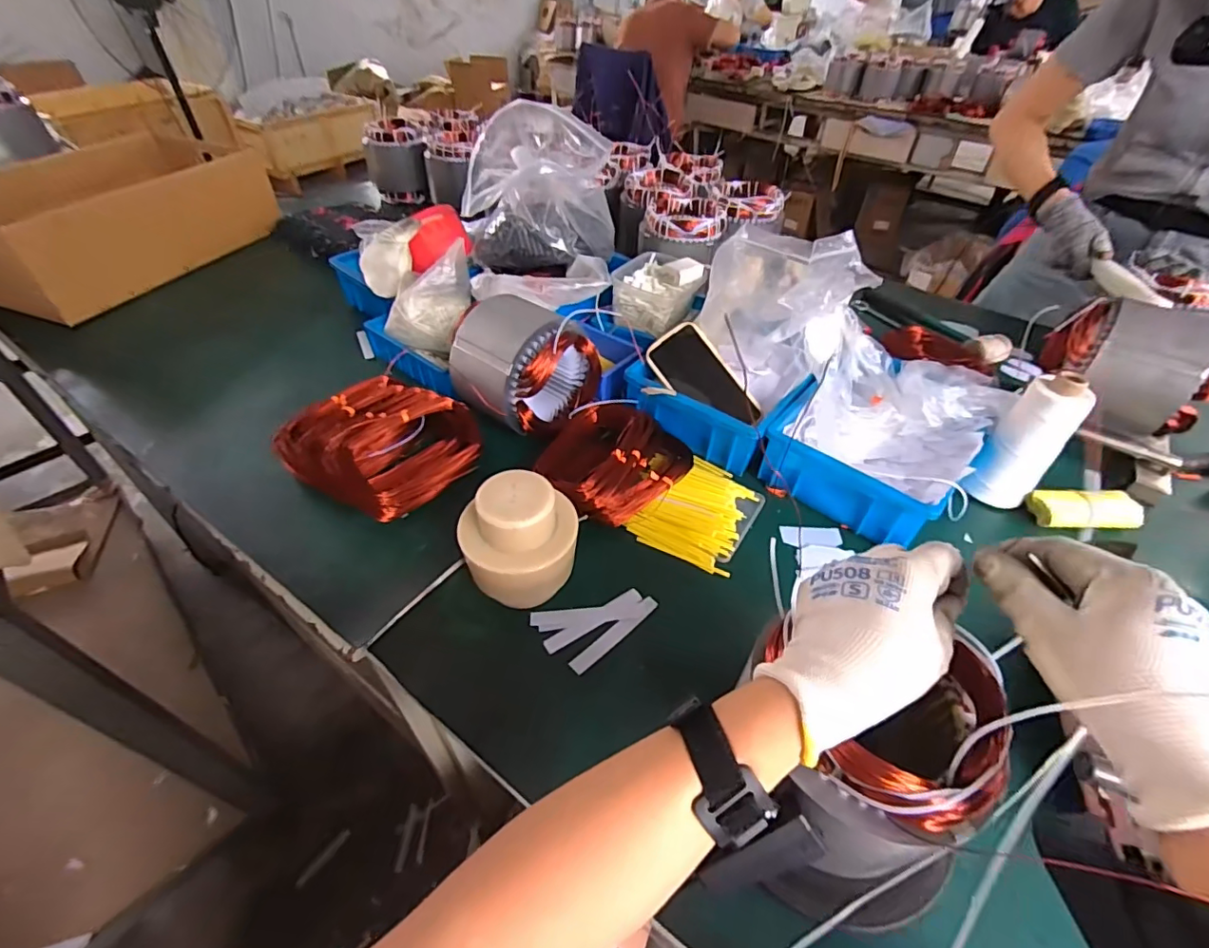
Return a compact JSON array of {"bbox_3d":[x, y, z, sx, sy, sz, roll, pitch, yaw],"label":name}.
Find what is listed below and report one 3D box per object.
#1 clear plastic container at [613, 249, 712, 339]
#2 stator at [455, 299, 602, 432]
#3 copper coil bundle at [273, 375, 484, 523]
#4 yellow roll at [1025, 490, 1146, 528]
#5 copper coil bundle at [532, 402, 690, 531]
[{"bbox_3d":[0.084,-0.296,0.856,0.118,0.074,0.166,23,49,20],"label":"clear plastic container"},{"bbox_3d":[-0.104,-0.138,0.688,0.143,0.131,0.147,25,49,21],"label":"stator"},{"bbox_3d":[-0.276,-0.039,0.662,0.187,0.066,0.185,30,51,25],"label":"copper coil bundle"},{"bbox_3d":[0.578,0.045,0.638,0.129,0.032,0.049,3,45,1],"label":"yellow roll"},{"bbox_3d":[0.008,-0.018,0.661,0.187,0.057,0.149,-34,55,-30],"label":"copper coil bundle"}]

